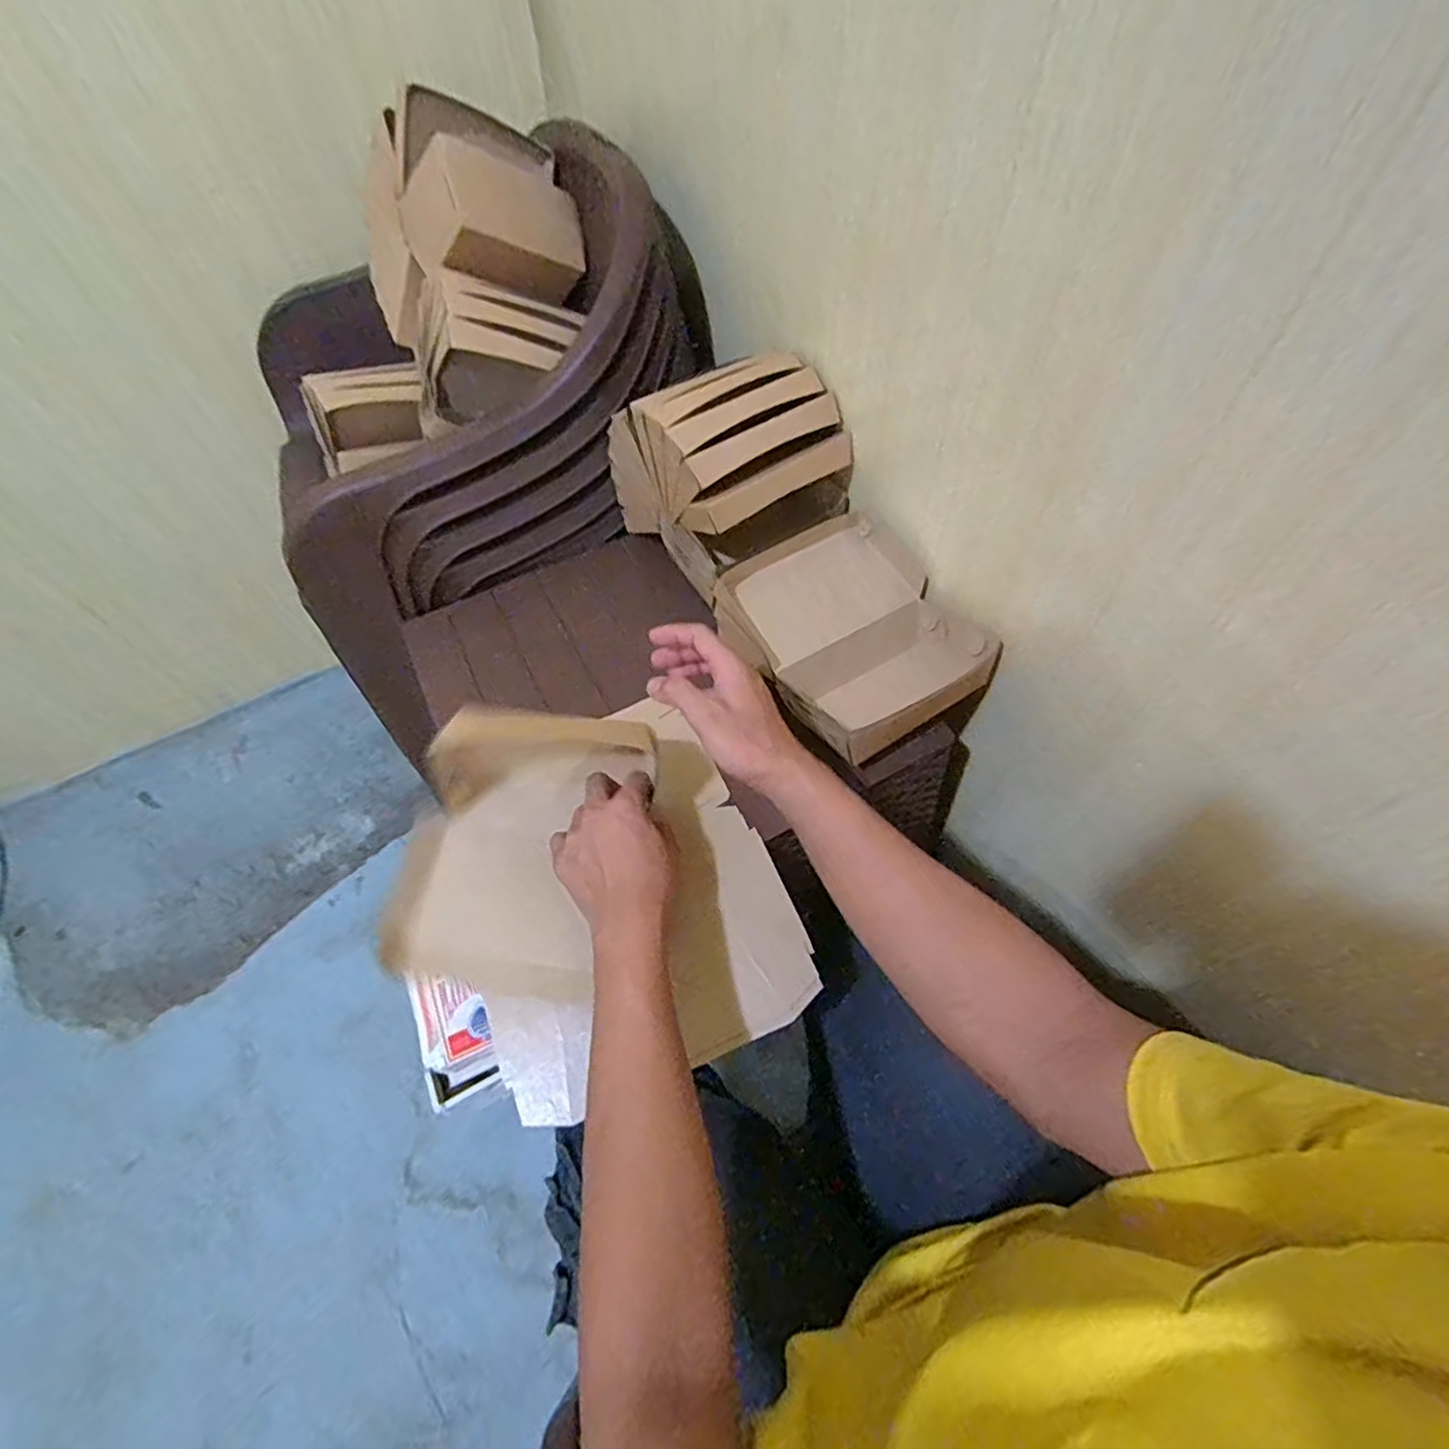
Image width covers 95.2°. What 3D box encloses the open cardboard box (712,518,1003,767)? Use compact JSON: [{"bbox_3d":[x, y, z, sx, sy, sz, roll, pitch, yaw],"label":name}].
[{"bbox_3d":[0.127,-0.083,0.667,0.193,0.095,0.234,-31,60,-17],"label":"open cardboard box"}]

